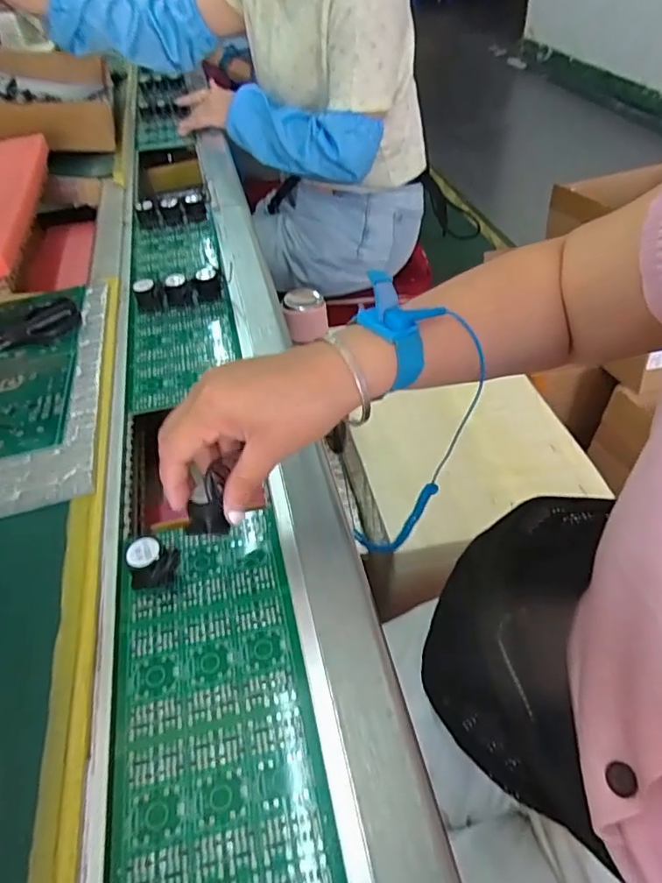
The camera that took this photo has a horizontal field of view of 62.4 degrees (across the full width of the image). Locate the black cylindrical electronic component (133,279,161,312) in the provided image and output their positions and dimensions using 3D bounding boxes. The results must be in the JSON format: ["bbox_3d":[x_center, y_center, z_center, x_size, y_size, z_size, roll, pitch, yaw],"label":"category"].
[{"bbox_3d":[-0.194,-0.154,0.573,0.022,0.024,0.020,-21,49,-16],"label":"black cylindrical electronic component"}]

